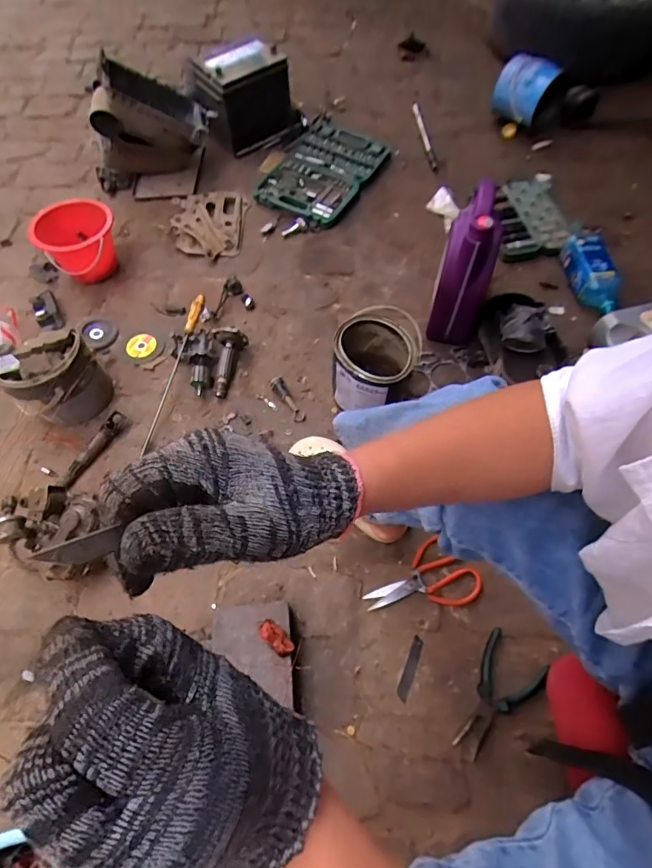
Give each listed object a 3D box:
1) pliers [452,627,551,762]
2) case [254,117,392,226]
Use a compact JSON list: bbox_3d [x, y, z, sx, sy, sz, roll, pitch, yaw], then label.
[{"bbox_3d":[0.266,0.410,0.730,0.095,0.016,0.185,32,66,16],"label":"pliers"},{"bbox_3d":[-0.010,-0.653,1.183,0.205,0.035,0.317,35,81,13],"label":"case"}]

